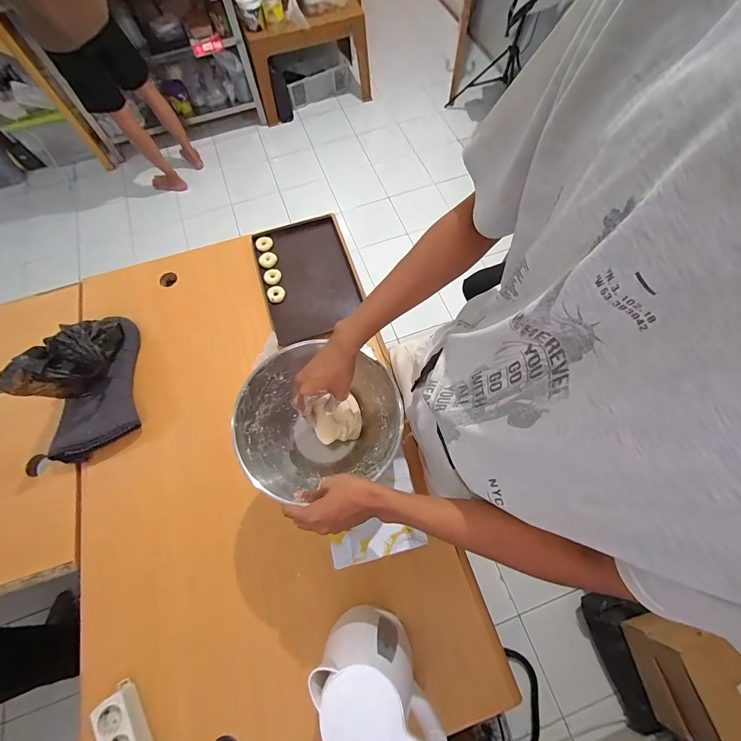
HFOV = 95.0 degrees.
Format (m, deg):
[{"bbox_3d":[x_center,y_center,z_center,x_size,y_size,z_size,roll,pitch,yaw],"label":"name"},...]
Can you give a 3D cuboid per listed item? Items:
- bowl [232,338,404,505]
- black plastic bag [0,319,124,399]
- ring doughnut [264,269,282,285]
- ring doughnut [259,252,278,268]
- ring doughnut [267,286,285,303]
[{"bbox_3d":[-0.085,0.080,0.586,0.258,0.105,0.235,-18,69,-6],"label":"bowl"},{"bbox_3d":[-0.626,-0.039,0.715,0.088,0.141,0.228,4,68,3],"label":"black plastic bag"},{"bbox_3d":[-0.268,-0.257,0.929,0.047,0.014,0.039,-24,69,-8],"label":"ring doughnut"},{"bbox_3d":[-0.285,-0.308,0.947,0.050,0.017,0.039,-16,69,-4],"label":"ring doughnut"},{"bbox_3d":[-0.252,-0.204,0.907,0.045,0.019,0.040,-24,69,-8],"label":"ring doughnut"}]

